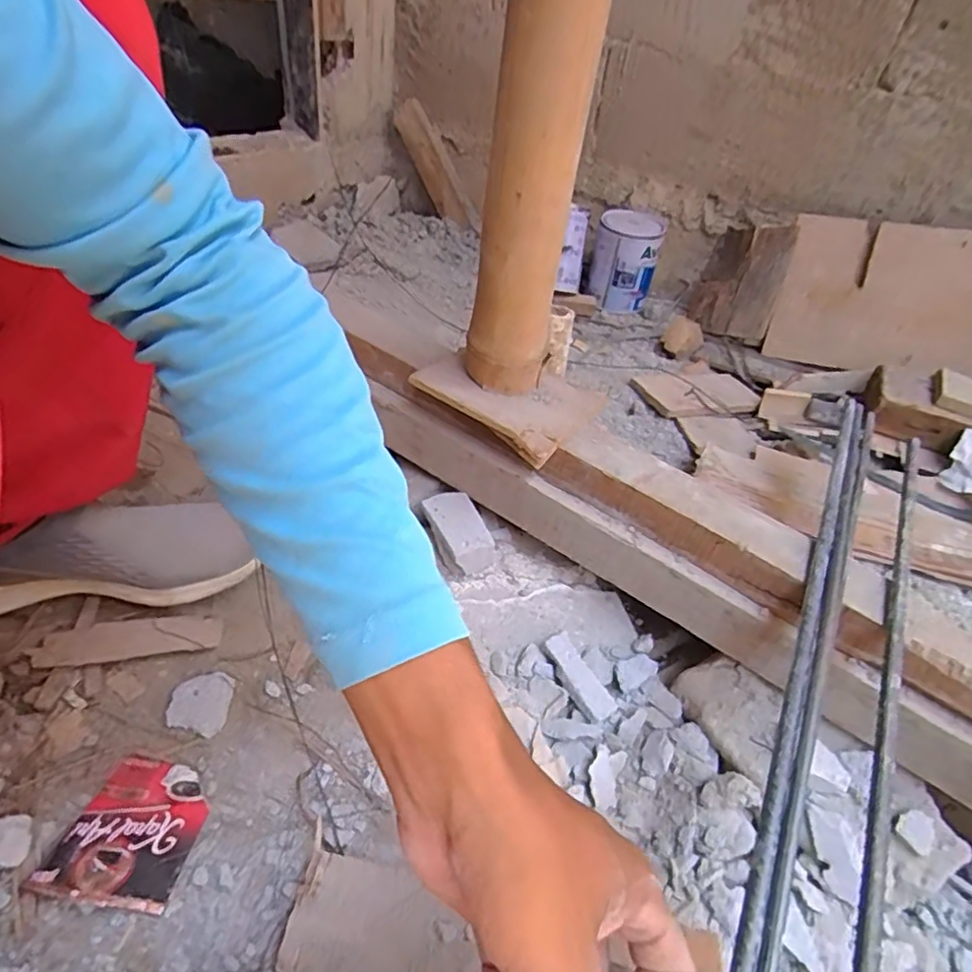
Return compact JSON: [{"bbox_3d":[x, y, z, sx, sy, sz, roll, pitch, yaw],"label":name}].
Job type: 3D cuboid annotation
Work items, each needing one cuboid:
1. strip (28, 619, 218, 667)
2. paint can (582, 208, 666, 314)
[{"bbox_3d":[-0.301,0.129,0.518,0.140,0.006,0.033,-4,52,-14],"label":"strip"},{"bbox_3d":[0.221,-0.358,0.977,0.105,0.135,0.088,11,41,4],"label":"paint can"}]

